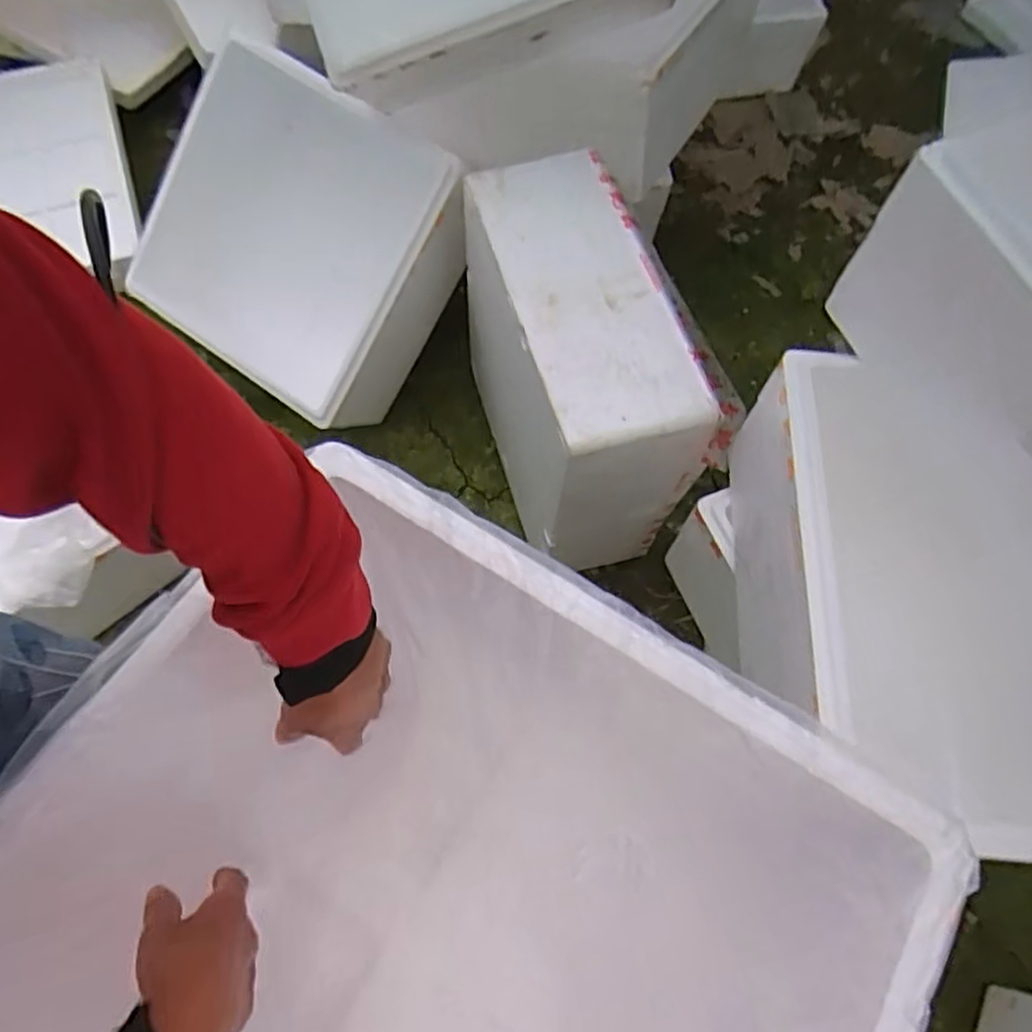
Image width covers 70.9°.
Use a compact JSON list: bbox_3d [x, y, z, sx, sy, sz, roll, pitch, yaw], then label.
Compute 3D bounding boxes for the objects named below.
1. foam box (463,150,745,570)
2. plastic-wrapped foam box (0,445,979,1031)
[{"bbox_3d":[0.087,-0.214,1.104,0.213,0.427,0.473,-16,68,-10],"label":"foam box"},{"bbox_3d":[-0.061,0.266,0.440,0.462,0.178,0.462,32,68,10],"label":"plastic-wrapped foam box"}]

